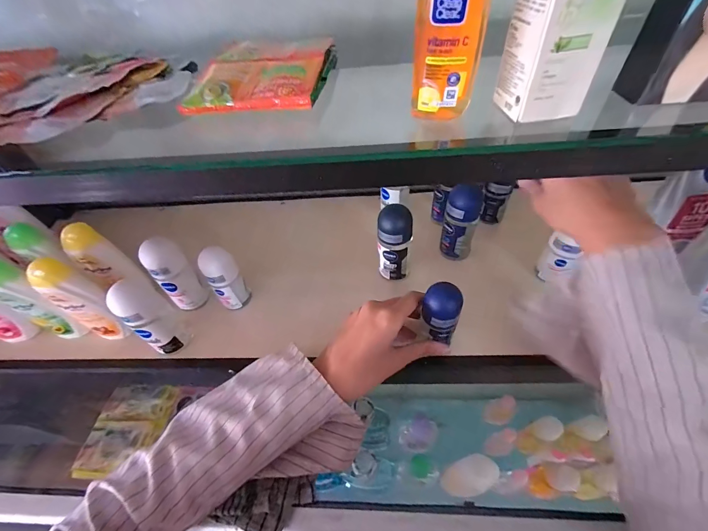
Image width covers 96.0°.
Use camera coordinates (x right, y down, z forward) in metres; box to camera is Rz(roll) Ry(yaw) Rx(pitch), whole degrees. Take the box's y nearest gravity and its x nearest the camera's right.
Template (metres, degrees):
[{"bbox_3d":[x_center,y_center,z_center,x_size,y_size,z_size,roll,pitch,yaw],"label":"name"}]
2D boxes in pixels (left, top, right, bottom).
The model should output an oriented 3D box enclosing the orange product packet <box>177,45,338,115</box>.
[{"bbox_3d":[-0.070,-0.144,0.245,0.103,0.015,0.084,-1,50,5],"label":"orange product packet"}]

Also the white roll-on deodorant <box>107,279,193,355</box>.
[{"bbox_3d":[-0.212,0.056,0.333,0.039,0.095,0.035,27,57,26],"label":"white roll-on deodorant"}]

